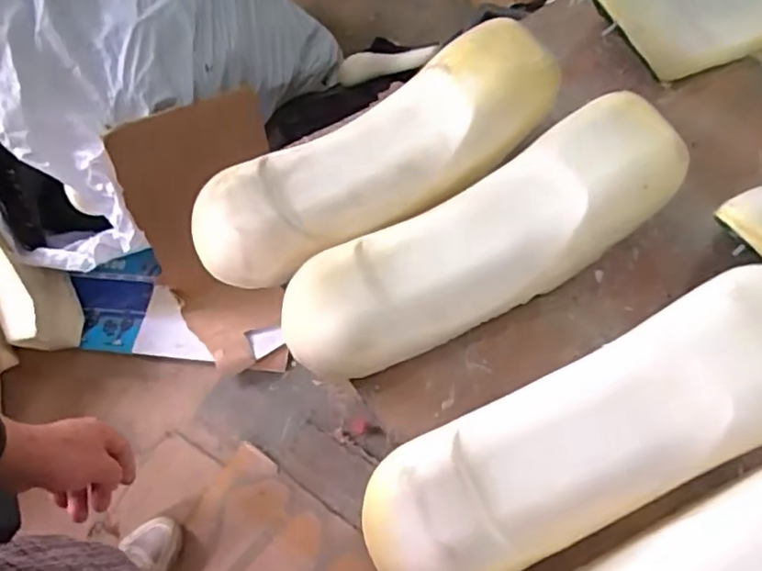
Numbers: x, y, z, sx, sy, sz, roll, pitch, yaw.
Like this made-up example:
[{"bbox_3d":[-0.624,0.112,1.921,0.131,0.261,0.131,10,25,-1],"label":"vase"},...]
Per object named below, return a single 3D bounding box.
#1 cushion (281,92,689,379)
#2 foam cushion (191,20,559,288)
[{"bbox_3d":[0.104,-0.057,0.737,0.481,0.140,0.158,-24,64,-9],"label":"cushion"},{"bbox_3d":[-0.015,-0.167,0.814,0.502,0.101,0.164,-30,64,2],"label":"foam cushion"}]

